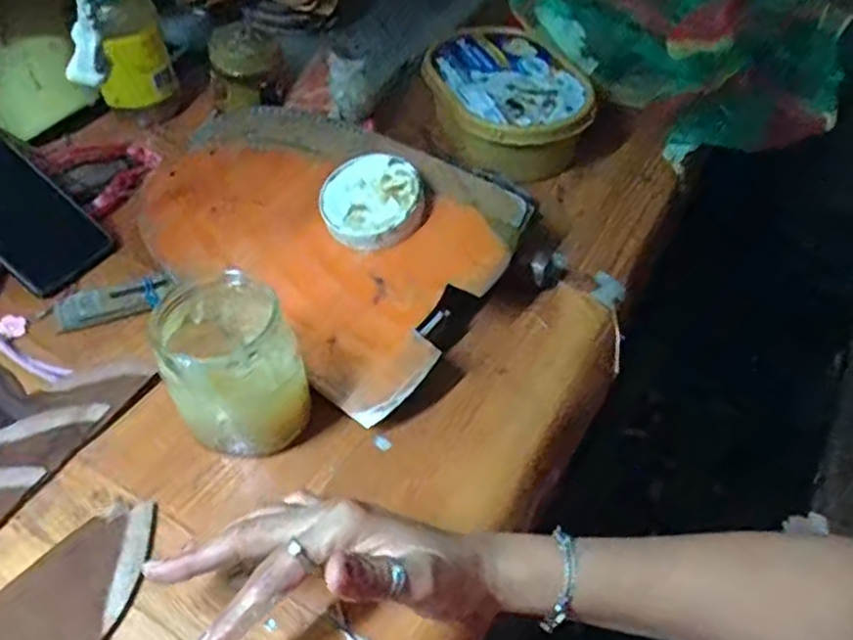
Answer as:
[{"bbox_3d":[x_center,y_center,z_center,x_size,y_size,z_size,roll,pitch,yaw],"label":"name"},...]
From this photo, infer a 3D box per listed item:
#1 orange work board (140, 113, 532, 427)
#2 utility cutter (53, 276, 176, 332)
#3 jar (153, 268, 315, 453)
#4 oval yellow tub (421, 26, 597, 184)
[{"bbox_3d":[-0.084,-0.081,0.555,0.307,0.023,0.201,34,70,27],"label":"orange work board"},{"bbox_3d":[-0.233,-0.013,0.537,0.086,0.005,0.036,-14,49,-12],"label":"utility cutter"},{"bbox_3d":[-0.115,0.029,0.442,0.073,0.095,0.084,-13,49,-12],"label":"jar"},{"bbox_3d":[0.077,-0.210,0.676,0.131,0.046,0.195,-13,49,-12],"label":"oval yellow tub"}]

